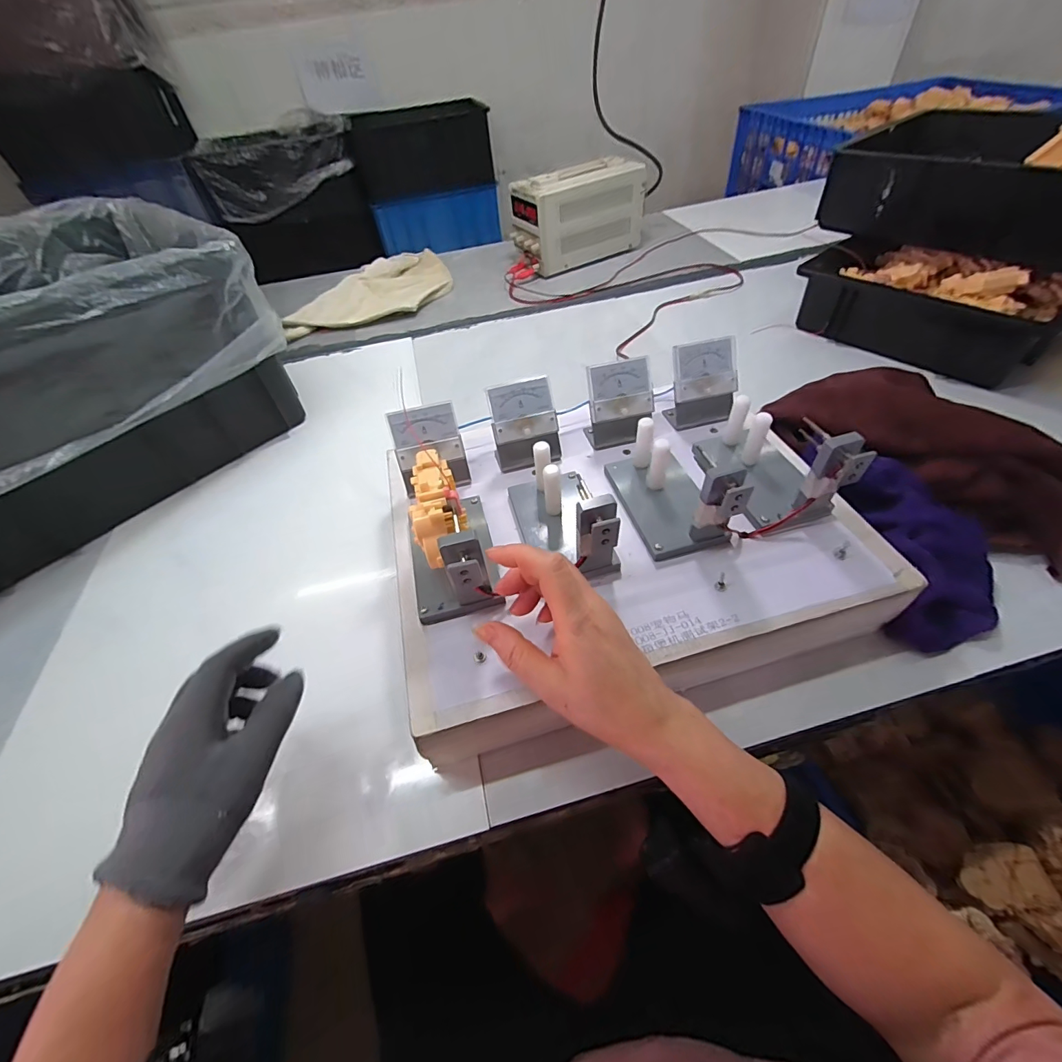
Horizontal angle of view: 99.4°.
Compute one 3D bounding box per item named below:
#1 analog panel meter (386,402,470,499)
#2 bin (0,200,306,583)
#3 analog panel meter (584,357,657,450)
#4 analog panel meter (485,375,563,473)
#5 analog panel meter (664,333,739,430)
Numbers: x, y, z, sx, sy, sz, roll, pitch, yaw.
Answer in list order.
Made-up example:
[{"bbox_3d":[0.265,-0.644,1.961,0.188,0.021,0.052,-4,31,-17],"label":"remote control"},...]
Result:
[{"bbox_3d":[-0.097,-0.078,0.435,0.063,0.071,0.043,-16,50,-7],"label":"analog panel meter"},{"bbox_3d":[-0.605,-0.184,0.544,0.496,0.242,0.429,-39,56,-24],"label":"bin"},{"bbox_3d":[0.093,-0.125,0.458,0.067,0.072,0.057,-12,49,-4],"label":"analog panel meter"},{"bbox_3d":[-0.007,-0.106,0.451,0.064,0.072,0.042,-14,49,-6],"label":"analog panel meter"},{"bbox_3d":[0.181,-0.154,0.475,0.067,0.076,0.044,-10,49,-2],"label":"analog panel meter"}]

